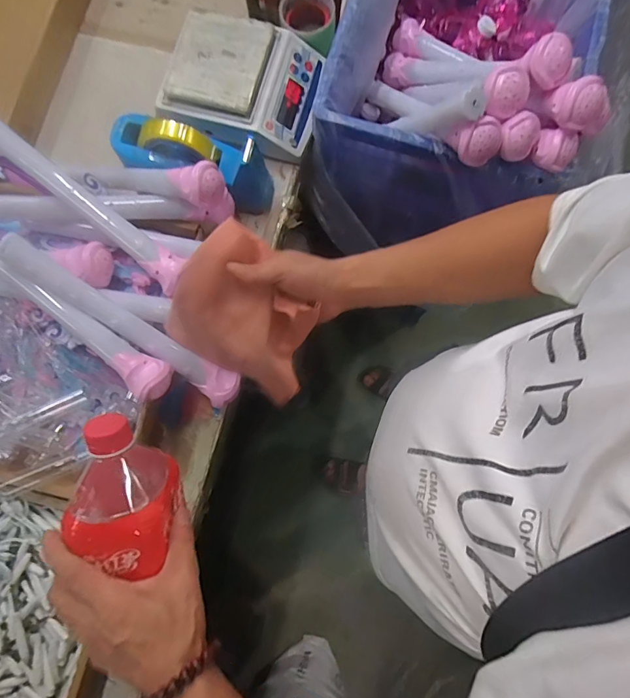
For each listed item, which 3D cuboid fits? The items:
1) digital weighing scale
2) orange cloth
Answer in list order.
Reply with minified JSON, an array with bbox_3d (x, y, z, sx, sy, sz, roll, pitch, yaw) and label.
[{"bbox_3d":[-0.106,-0.388,0.626,0.222,0.084,0.175,11,79,1],"label":"digital weighing scale"},{"bbox_3d":[-0.065,-0.034,0.427,0.139,0.107,0.117,31,80,5],"label":"orange cloth"}]

